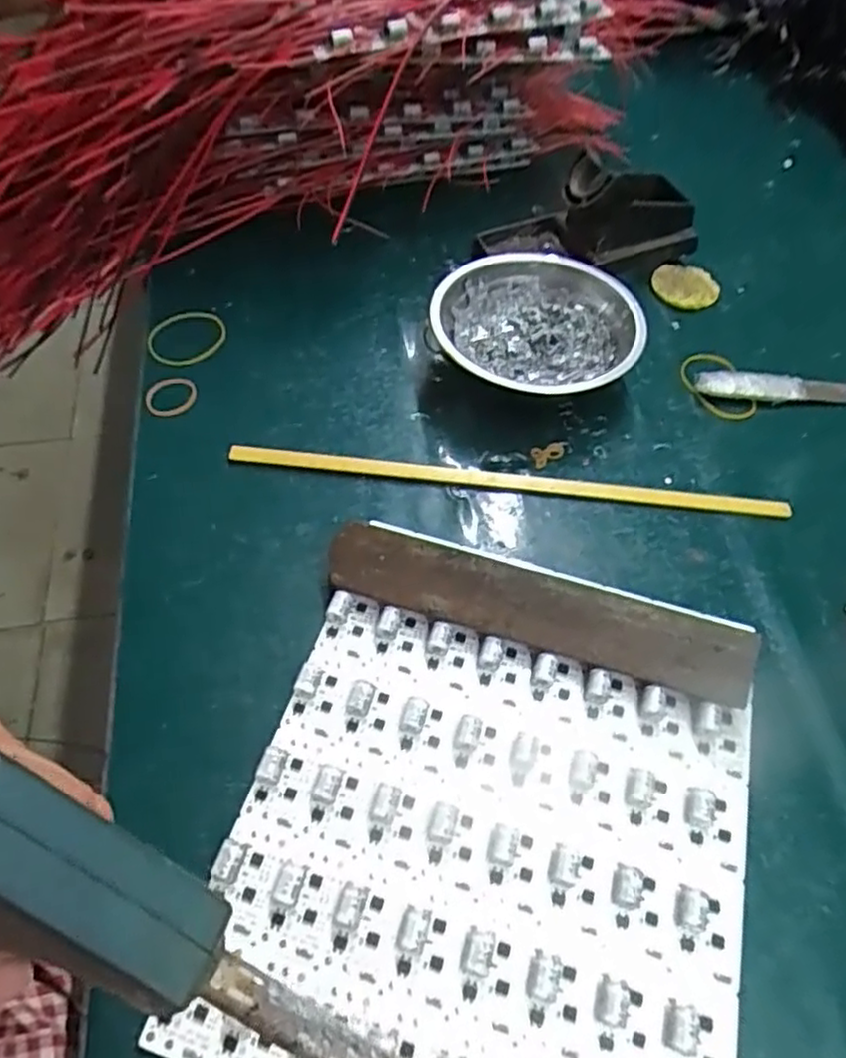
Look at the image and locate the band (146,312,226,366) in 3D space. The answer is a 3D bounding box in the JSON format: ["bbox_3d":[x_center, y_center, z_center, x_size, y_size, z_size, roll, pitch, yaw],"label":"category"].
[{"bbox_3d":[-0.154,-0.125,0.453,0.044,0.008,0.052,36,62,21],"label":"band"}]

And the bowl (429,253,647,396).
[{"bbox_3d":[0.071,-0.123,0.440,0.123,0.038,0.119,1,55,-1],"label":"bowl"}]

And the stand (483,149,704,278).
[{"bbox_3d":[0.120,-0.225,0.496,0.153,0.065,0.066,-7,56,-7],"label":"stand"}]

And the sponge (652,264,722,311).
[{"bbox_3d":[0.190,-0.175,0.501,0.047,0.006,0.041,19,57,11],"label":"sponge"}]

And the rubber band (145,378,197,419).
[{"bbox_3d":[-0.154,-0.082,0.424,0.027,0.005,0.029,1,55,-1],"label":"rubber band"}]

